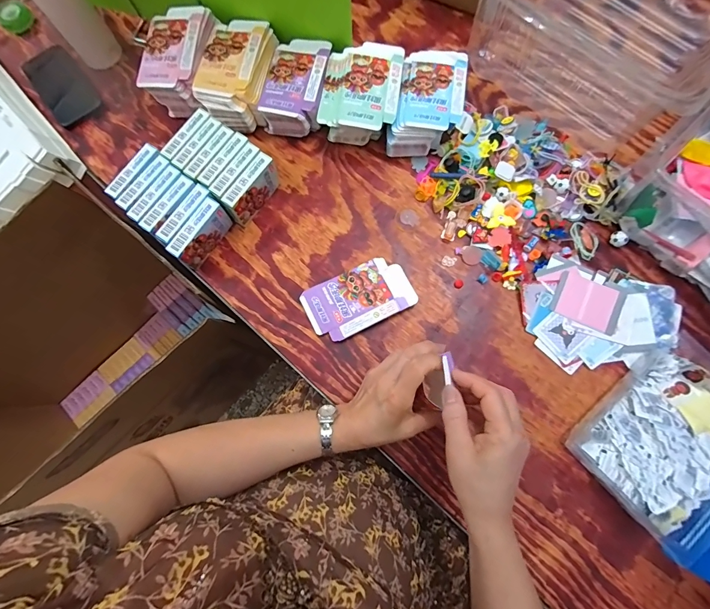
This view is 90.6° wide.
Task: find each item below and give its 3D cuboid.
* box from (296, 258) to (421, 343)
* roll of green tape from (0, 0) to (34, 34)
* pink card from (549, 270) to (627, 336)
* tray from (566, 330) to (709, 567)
[{"bbox_3d":[0.005,-0.009,0.499,0.148,0.018,0.086,-25,77,-6],"label":"box"},{"bbox_3d":[-0.616,-0.520,0.635,0.054,0.029,0.044,-44,80,-9],"label":"roll of green tape"},{"bbox_3d":[0.324,-0.003,0.489,0.087,0.005,0.066,25,78,10],"label":"pink card"},{"bbox_3d":[0.398,0.151,0.431,0.247,0.052,0.152,-41,79,-9],"label":"tray"}]

